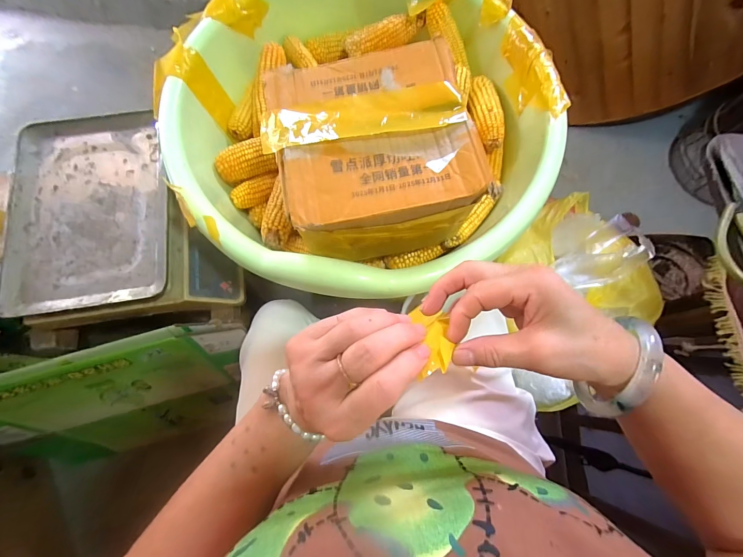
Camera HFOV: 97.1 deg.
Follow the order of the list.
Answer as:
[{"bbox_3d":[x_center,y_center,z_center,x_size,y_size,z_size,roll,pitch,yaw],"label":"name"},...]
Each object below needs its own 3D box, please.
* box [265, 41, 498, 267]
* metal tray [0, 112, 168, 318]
[{"bbox_3d":[-0.004,-0.148,0.444,0.236,0.167,0.241,-10,72,-6],"label":"box"},{"bbox_3d":[-0.440,-0.113,0.513,0.233,0.030,0.328,-9,72,-6],"label":"metal tray"}]

